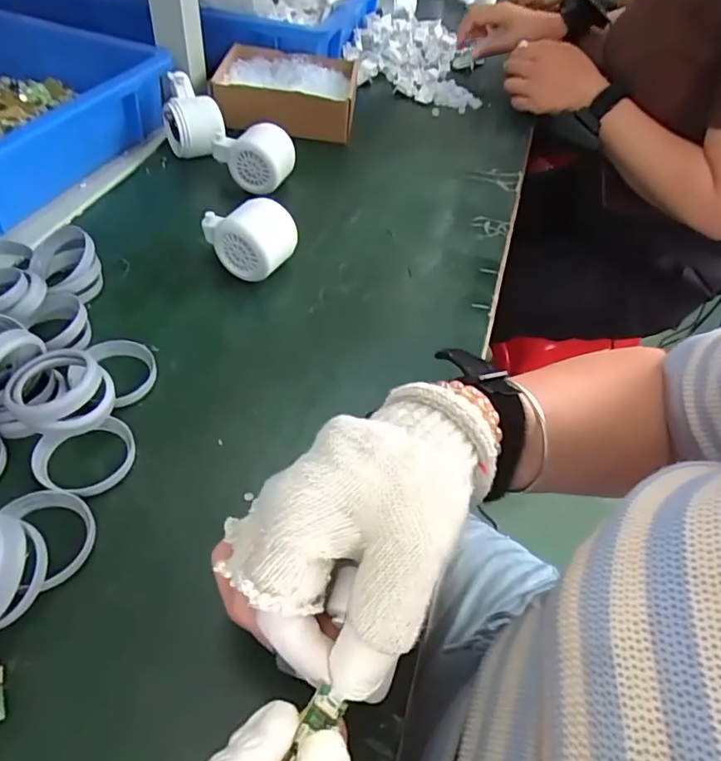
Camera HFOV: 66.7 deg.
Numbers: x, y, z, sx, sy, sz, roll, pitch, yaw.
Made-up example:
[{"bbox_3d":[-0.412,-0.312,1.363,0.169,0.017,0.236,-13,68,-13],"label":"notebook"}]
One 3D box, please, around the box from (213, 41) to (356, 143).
[{"bbox_3d":[-0.092,-0.373,0.711,0.166,0.058,0.146,6,48,-2],"label":"box"}]

